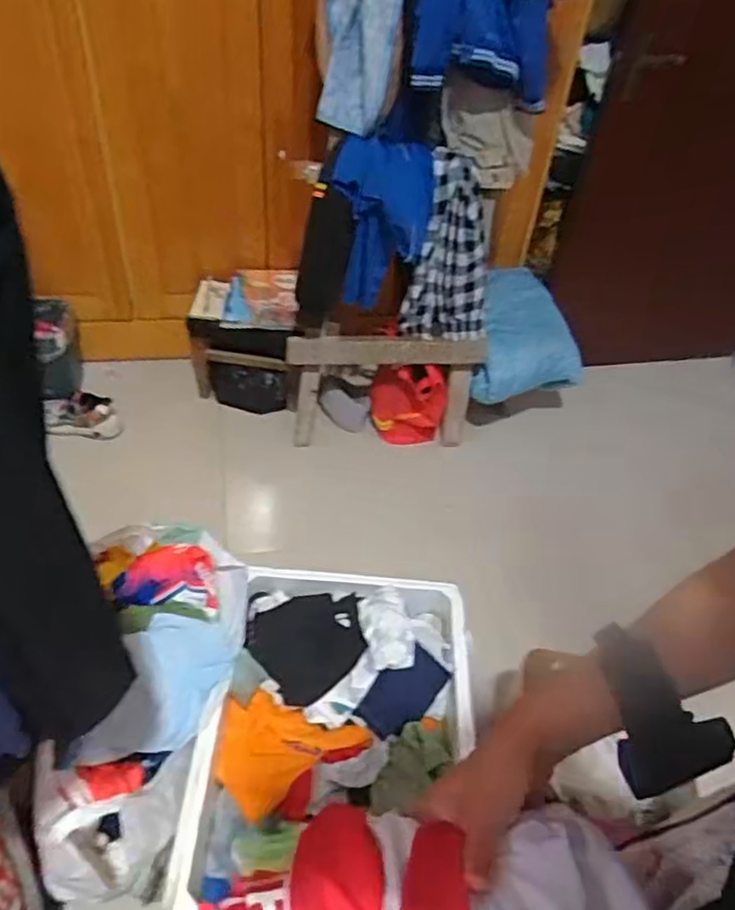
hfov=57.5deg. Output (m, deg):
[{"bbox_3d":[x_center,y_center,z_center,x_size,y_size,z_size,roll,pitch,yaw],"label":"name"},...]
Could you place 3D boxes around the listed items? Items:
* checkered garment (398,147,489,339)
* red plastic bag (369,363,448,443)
[{"bbox_3d":[0.198,-0.480,1.593,0.214,0.441,0.059,-6,38,-12],"label":"checkered garment"},{"bbox_3d":[0.109,-0.135,1.809,0.203,0.252,0.073,8,44,1],"label":"red plastic bag"}]

